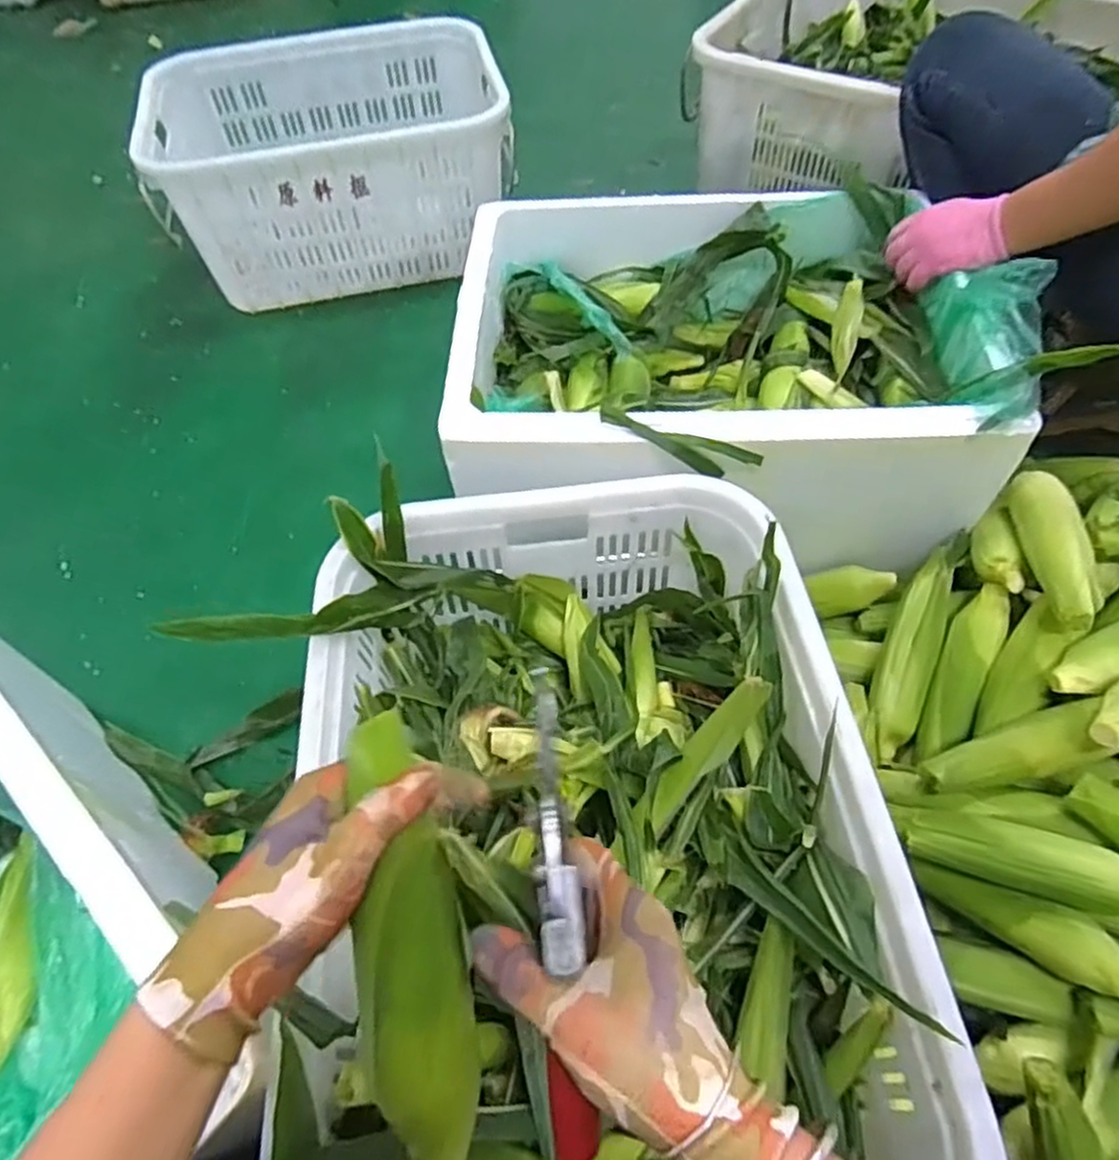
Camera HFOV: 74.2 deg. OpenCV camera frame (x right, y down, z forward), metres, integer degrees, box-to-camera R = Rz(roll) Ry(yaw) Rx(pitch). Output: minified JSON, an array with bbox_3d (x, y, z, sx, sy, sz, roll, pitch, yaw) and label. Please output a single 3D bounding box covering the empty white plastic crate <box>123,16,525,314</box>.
[{"bbox_3d":[-0.423,-0.786,1.426,0.603,0.311,0.448,-12,56,-6],"label":"empty white plastic crate"}]

